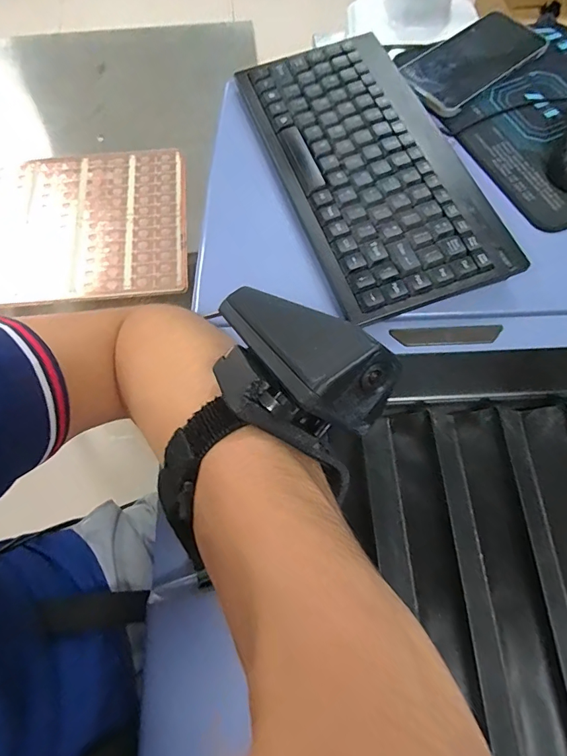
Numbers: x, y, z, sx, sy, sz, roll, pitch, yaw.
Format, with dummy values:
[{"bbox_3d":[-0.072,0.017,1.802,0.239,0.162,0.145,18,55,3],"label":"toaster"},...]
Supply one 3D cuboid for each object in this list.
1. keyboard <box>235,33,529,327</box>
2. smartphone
[{"bbox_3d":[0.070,-0.187,0.366,0.146,0.026,0.285,-18,70,-7],"label":"keyboard"},{"bbox_3d":[0.193,-0.324,0.427,0.158,0.009,0.074,-38,74,-13],"label":"smartphone"}]

